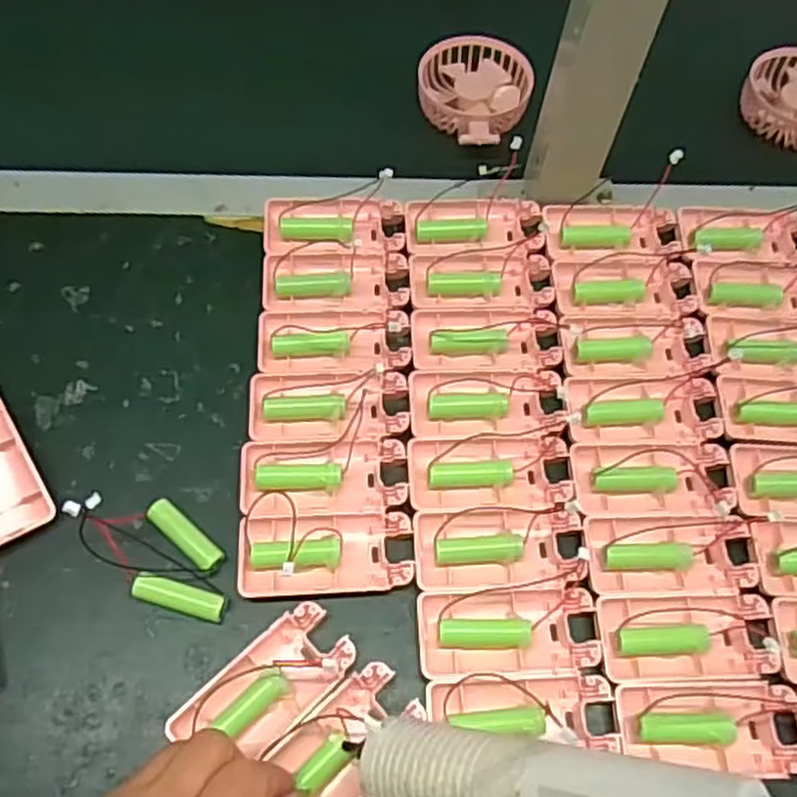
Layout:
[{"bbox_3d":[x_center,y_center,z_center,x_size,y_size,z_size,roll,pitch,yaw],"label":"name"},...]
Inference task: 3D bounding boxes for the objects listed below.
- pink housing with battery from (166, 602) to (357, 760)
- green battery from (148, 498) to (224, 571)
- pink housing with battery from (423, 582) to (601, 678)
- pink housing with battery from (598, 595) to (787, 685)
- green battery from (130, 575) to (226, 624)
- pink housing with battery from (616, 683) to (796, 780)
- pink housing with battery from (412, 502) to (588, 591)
[{"bbox_3d":[-0.067,0.148,0.383,0.090,0.017,0.044,-39,69,-19],"label":"pink housing with battery"},{"bbox_3d":[-0.122,0.077,0.425,0.053,0.012,0.015,39,68,18],"label":"green battery"},{"bbox_3d":[0.060,0.127,0.406,0.094,0.025,0.046,-2,62,-2],"label":"pink housing with battery"},{"bbox_3d":[0.156,0.131,0.410,0.093,0.014,0.045,-1,62,-1],"label":"pink housing with battery"},{"bbox_3d":[-0.120,0.110,0.410,0.051,0.011,0.015,12,63,5],"label":"green battery"},{"bbox_3d":[0.161,0.172,0.388,0.092,0.018,0.042,1,62,-1],"label":"pink housing with battery"},{"bbox_3d":[0.057,0.086,0.433,0.095,0.025,0.049,-3,62,-2],"label":"pink housing with battery"}]

